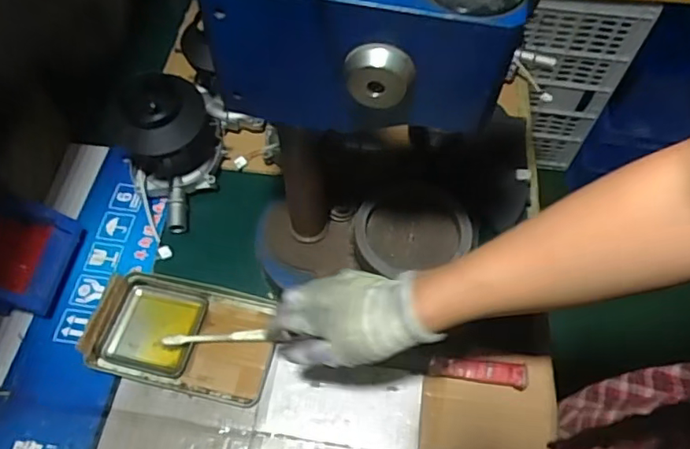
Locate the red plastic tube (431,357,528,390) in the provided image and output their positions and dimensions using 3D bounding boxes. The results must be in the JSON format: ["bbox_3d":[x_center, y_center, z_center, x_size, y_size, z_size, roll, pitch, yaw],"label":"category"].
[{"bbox_3d":[0.142,0.155,0.587,0.101,0.012,0.023,7,58,5],"label":"red plastic tube"}]

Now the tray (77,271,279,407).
[{"bbox_3d":[-0.175,0.119,0.605,0.193,0.027,0.118,10,59,7],"label":"tray"}]

